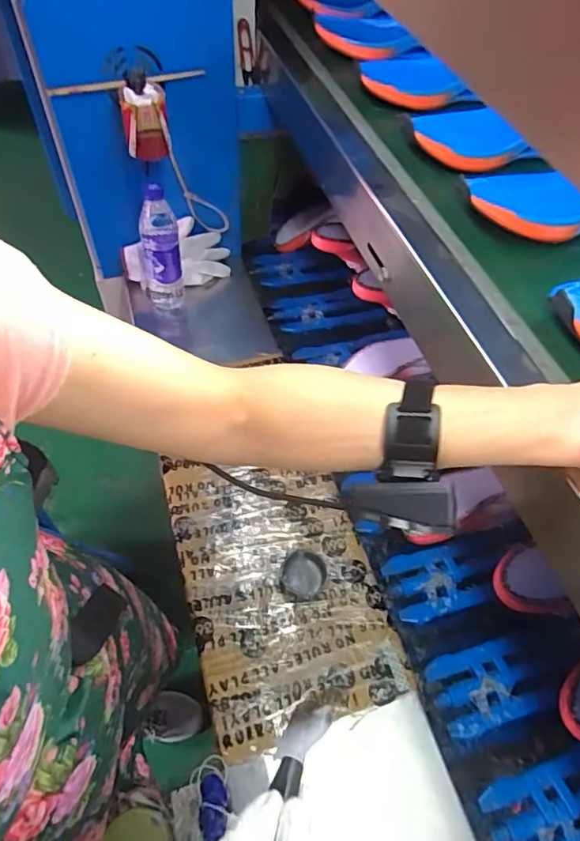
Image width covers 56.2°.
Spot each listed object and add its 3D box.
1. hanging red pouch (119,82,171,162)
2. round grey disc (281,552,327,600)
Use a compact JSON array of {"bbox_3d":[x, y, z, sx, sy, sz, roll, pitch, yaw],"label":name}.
[{"bbox_3d":[-0.216,-0.448,0.819,0.067,0.090,0.061,-6,50,-3],"label":"hanging red pouch"},{"bbox_3d":[0.018,0.203,0.710,0.056,0.016,0.057,-1,50,1],"label":"round grey disc"}]

